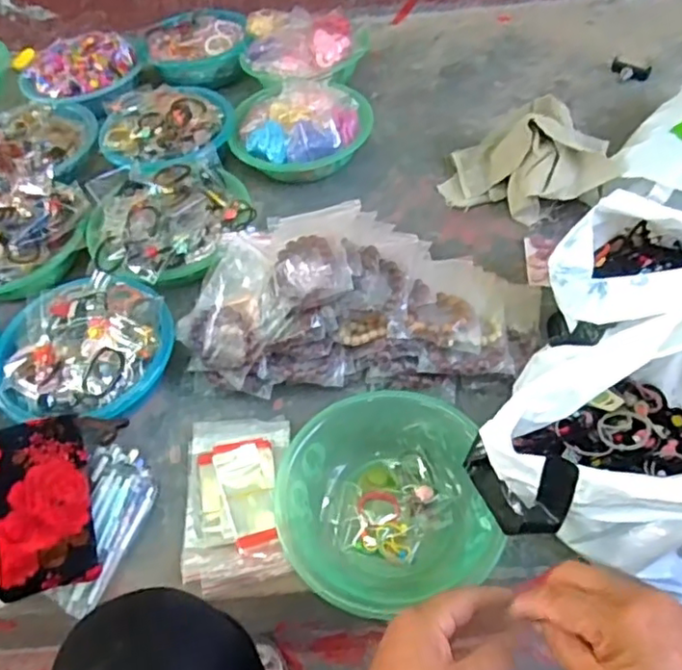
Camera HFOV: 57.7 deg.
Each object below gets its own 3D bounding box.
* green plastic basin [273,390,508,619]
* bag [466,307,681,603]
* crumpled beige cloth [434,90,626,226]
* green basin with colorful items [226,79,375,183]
[{"bbox_3d":[0.045,0.181,0.668,0.219,0.062,0.239,-2,53,3],"label":"green plastic basin"},{"bbox_3d":[0.290,0.088,0.626,0.288,0.204,0.265,9,55,11],"label":"bag"},{"bbox_3d":[0.293,-0.273,0.952,0.245,0.103,0.186,17,57,17],"label":"crumpled beige cloth"},{"bbox_3d":[-0.070,-0.342,1.035,0.218,0.100,0.202,-2,53,3],"label":"green basin with colorful items"}]

